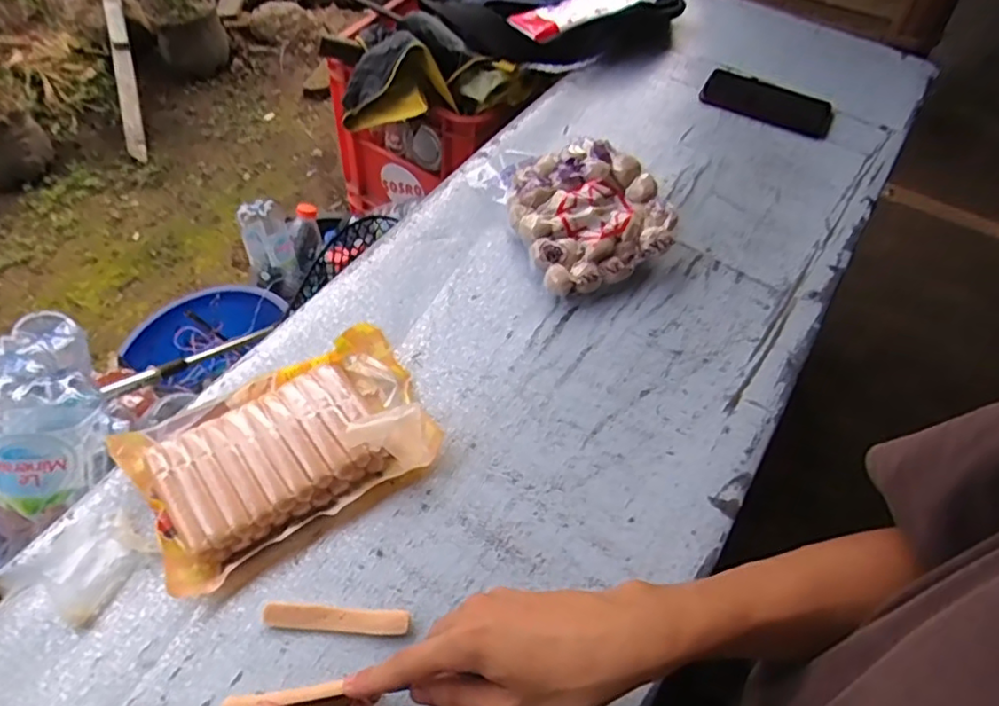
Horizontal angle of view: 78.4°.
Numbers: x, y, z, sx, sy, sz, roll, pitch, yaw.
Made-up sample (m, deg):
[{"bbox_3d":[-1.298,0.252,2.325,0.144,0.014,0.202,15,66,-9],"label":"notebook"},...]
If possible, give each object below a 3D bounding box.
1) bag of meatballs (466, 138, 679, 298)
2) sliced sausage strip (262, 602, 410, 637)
[{"bbox_3d":[0.073,-0.154,0.620,0.140,0.066,0.198,-22,59,-18],"label":"bag of meatballs"},{"bbox_3d":[-0.109,0.178,0.409,0.095,0.009,0.017,4,55,-1],"label":"sliced sausage strip"}]

